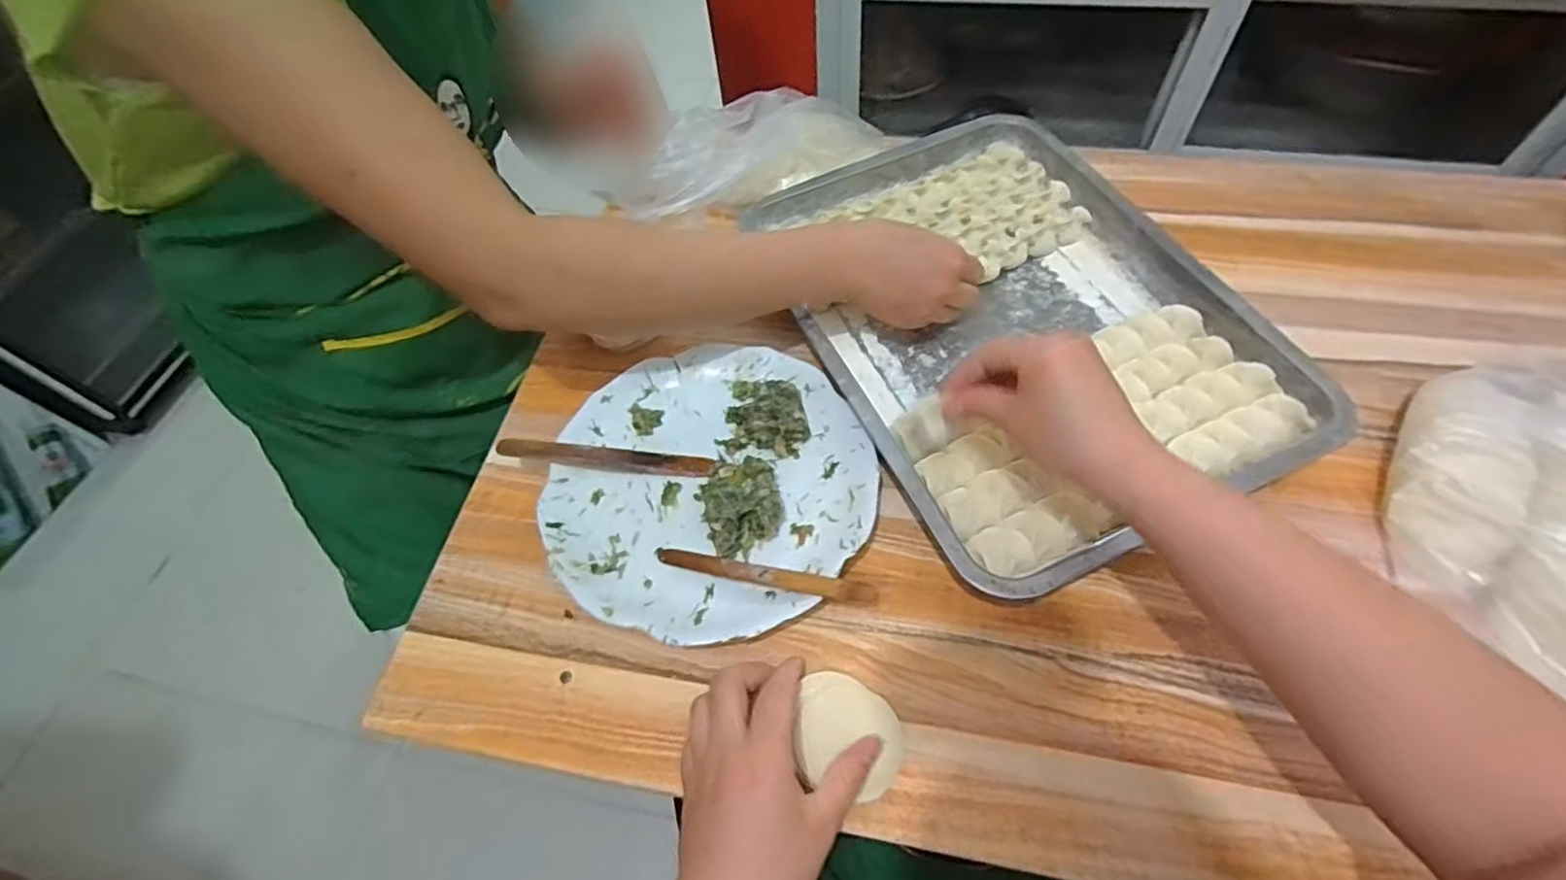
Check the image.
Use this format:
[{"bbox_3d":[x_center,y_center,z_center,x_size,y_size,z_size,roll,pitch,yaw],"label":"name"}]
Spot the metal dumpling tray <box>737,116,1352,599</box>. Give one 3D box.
[{"bbox_3d":[0.164,-0.097,0.501,0.279,0.058,0.386,-21,58,-10],"label":"metal dumpling tray"}]

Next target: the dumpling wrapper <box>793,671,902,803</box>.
[{"bbox_3d":[0.037,0.163,0.373,0.059,0.006,0.054,22,67,4],"label":"dumpling wrapper"}]

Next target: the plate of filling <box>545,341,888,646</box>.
[{"bbox_3d":[-0.048,0.028,0.454,0.210,0.042,0.211,-2,58,3],"label":"plate of filling"}]

